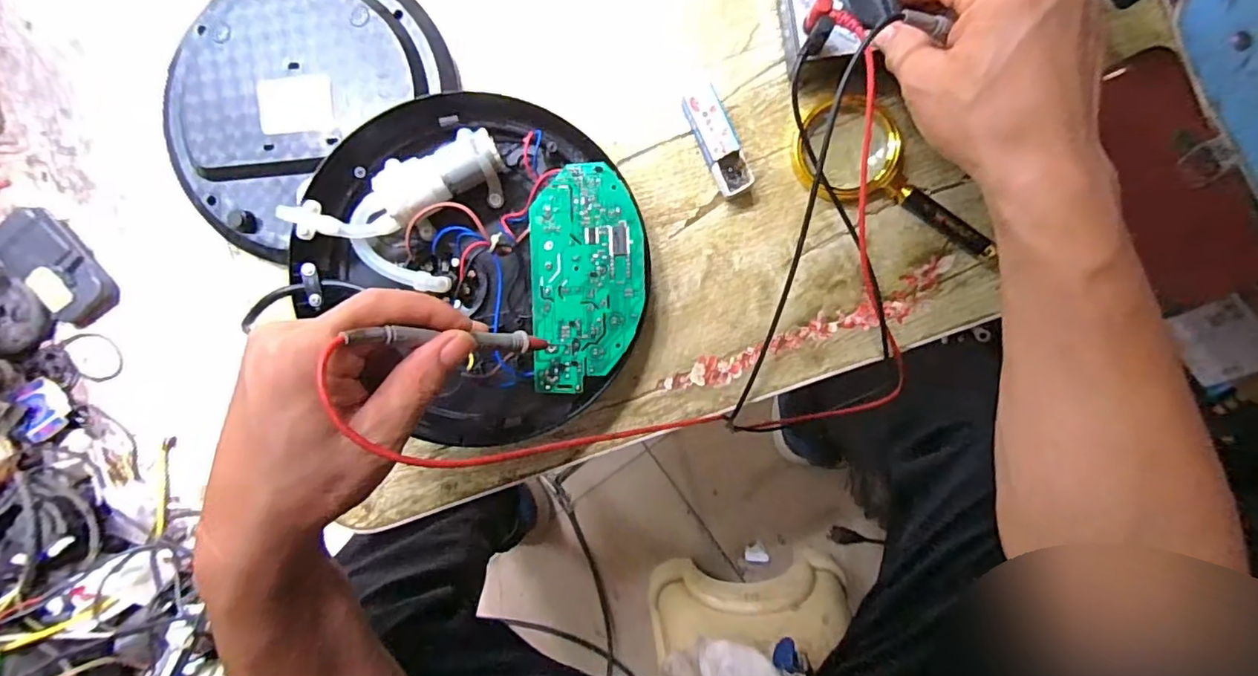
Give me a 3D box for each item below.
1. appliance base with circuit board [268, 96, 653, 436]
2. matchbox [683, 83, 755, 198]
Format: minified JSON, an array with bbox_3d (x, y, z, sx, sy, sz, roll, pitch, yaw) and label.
[{"bbox_3d":[-0.088,-0.051,0.374,0.193,0.066,0.223,-41,89,4],"label":"appliance base with circuit board"},{"bbox_3d":[0.059,-0.132,0.382,0.023,0.020,0.073,-26,90,4],"label":"matchbox"}]

